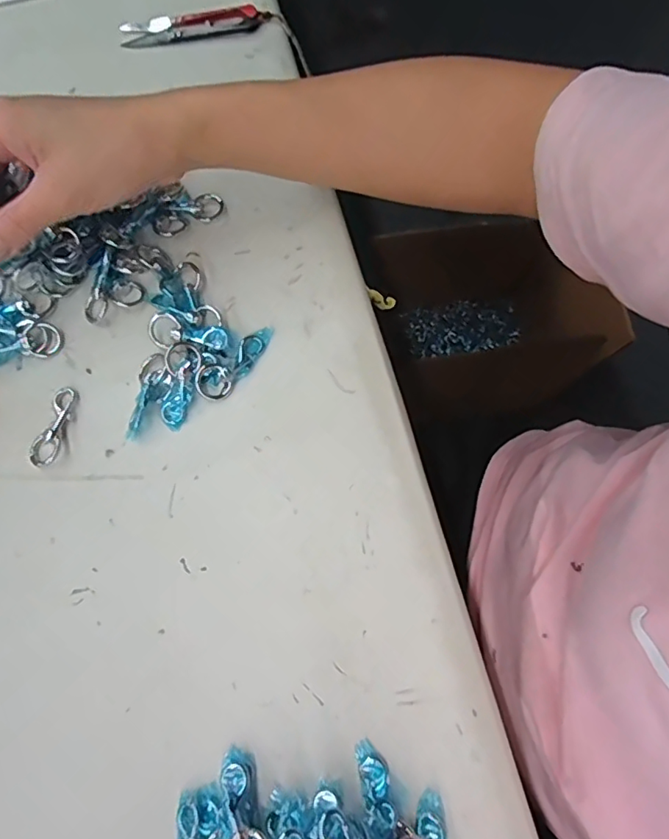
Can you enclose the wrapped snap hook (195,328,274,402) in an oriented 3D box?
[{"bbox_3d":[-0.063,-0.038,0.337,0.023,0.005,0.061,38,78,9],"label":"wrapped snap hook"}]

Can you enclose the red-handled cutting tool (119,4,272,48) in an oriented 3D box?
[{"bbox_3d":[-0.108,-0.303,0.404,0.115,0.009,0.028,-3,76,-1],"label":"red-handled cutting tool"}]

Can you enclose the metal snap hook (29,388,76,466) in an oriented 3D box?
[{"bbox_3d":[-0.176,0.004,0.332,0.014,0.009,0.052,16,76,3],"label":"metal snap hook"}]

